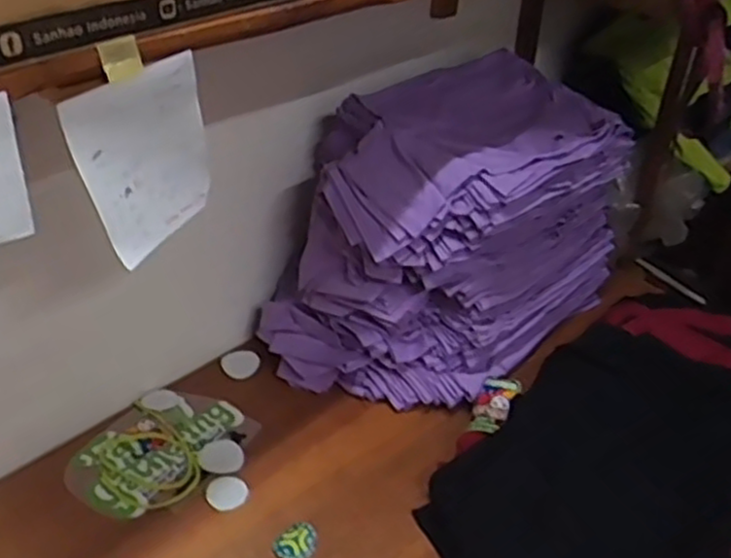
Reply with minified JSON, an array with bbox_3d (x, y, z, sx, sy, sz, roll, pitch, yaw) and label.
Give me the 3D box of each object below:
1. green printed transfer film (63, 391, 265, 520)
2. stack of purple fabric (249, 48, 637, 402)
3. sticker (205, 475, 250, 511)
[{"bbox_3d":[-0.294,0.241,1.061,0.167,0.010,0.243,27,42,28],"label":"green printed transfer film"},{"bbox_3d":[0.127,-0.080,1.190,0.348,0.415,0.548,31,44,32],"label":"stack of purple fabric"},{"bbox_3d":[-0.189,0.292,1.012,0.054,0.004,0.055,2,37,-2],"label":"sticker"}]

